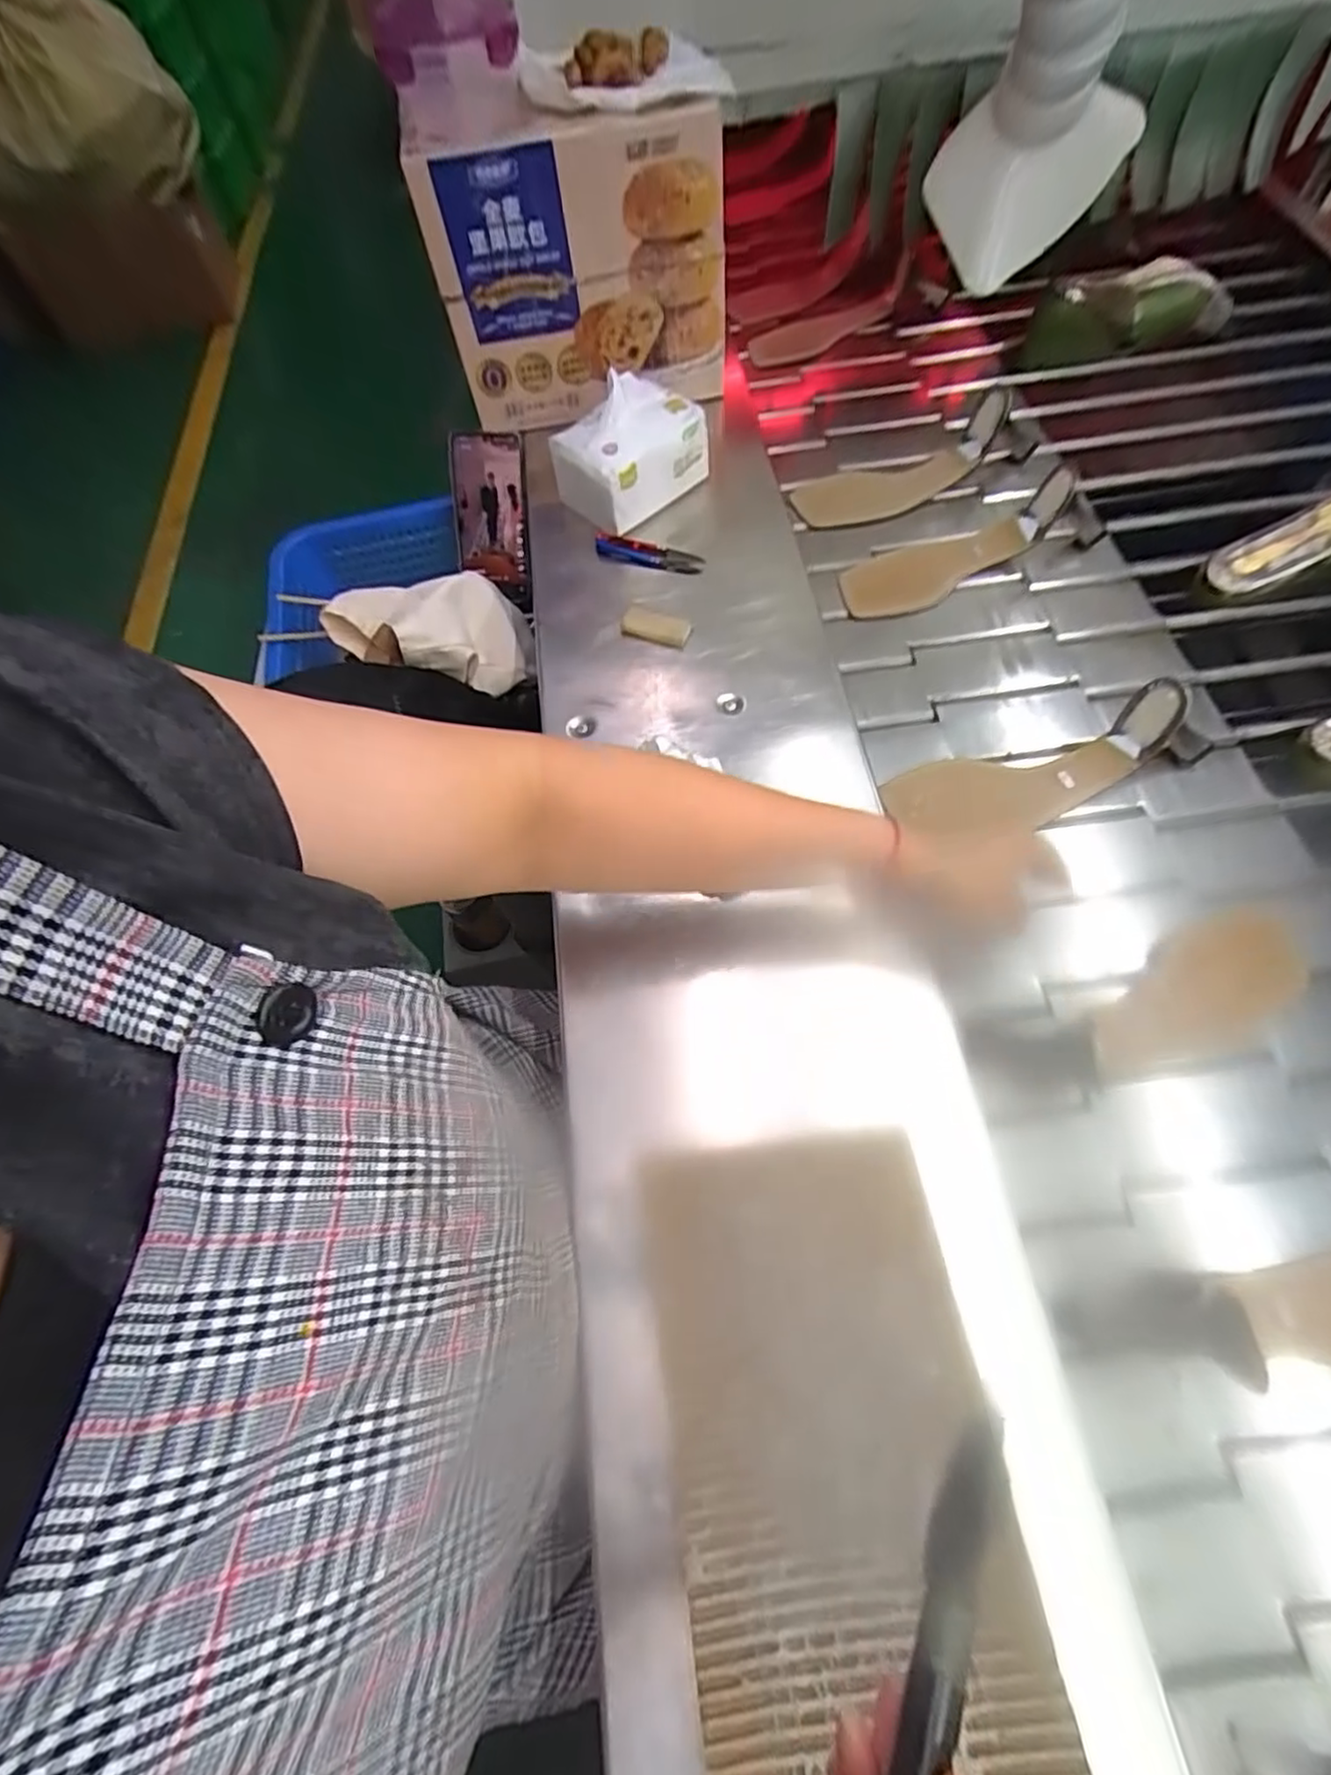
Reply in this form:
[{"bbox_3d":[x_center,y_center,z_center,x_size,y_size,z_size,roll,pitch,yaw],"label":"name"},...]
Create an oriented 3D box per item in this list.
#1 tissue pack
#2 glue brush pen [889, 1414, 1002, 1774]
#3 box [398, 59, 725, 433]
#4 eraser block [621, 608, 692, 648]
[{"bbox_3d":[-0.035,-0.413,0.640,0.127,0.085,0.108,-40,67,-12],"label":"tissue pack"},{"bbox_3d":[0.066,0.212,0.170,0.012,0.011,0.137,26,51,14],"label":"glue brush pen"},{"bbox_3d":[-0.083,-0.626,0.666,0.269,0.218,0.199,-12,64,3],"label":"box"},{"bbox_3d":[-0.008,-0.227,0.590,0.062,0.012,0.030,20,66,12],"label":"eraser block"}]

